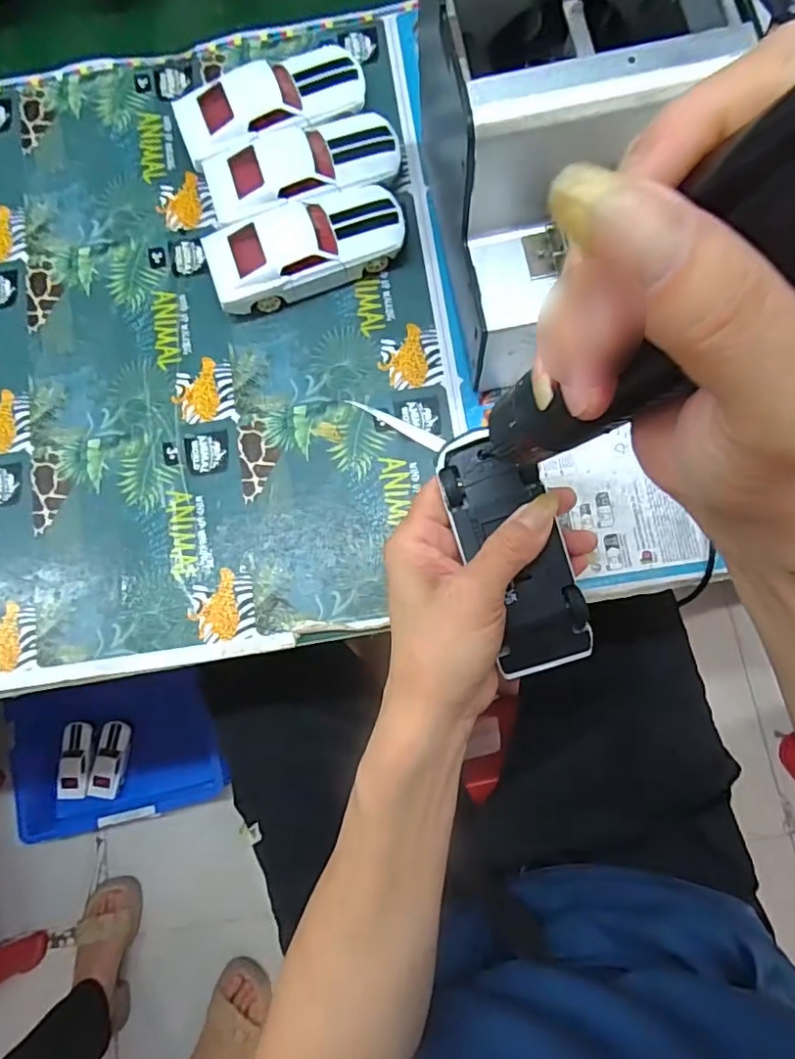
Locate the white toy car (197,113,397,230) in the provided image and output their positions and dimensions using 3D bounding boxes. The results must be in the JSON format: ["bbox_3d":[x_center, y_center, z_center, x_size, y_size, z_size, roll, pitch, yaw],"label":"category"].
[{"bbox_3d":[-0.061,-0.239,0.378,0.126,0.034,0.056,-16,78,0],"label":"white toy car"}]

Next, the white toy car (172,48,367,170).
[{"bbox_3d":[-0.085,-0.291,0.386,0.131,0.035,0.060,-21,80,0],"label":"white toy car"}]

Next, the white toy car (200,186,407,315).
[{"bbox_3d":[-0.059,-0.185,0.370,0.127,0.034,0.048,-19,78,0],"label":"white toy car"}]

